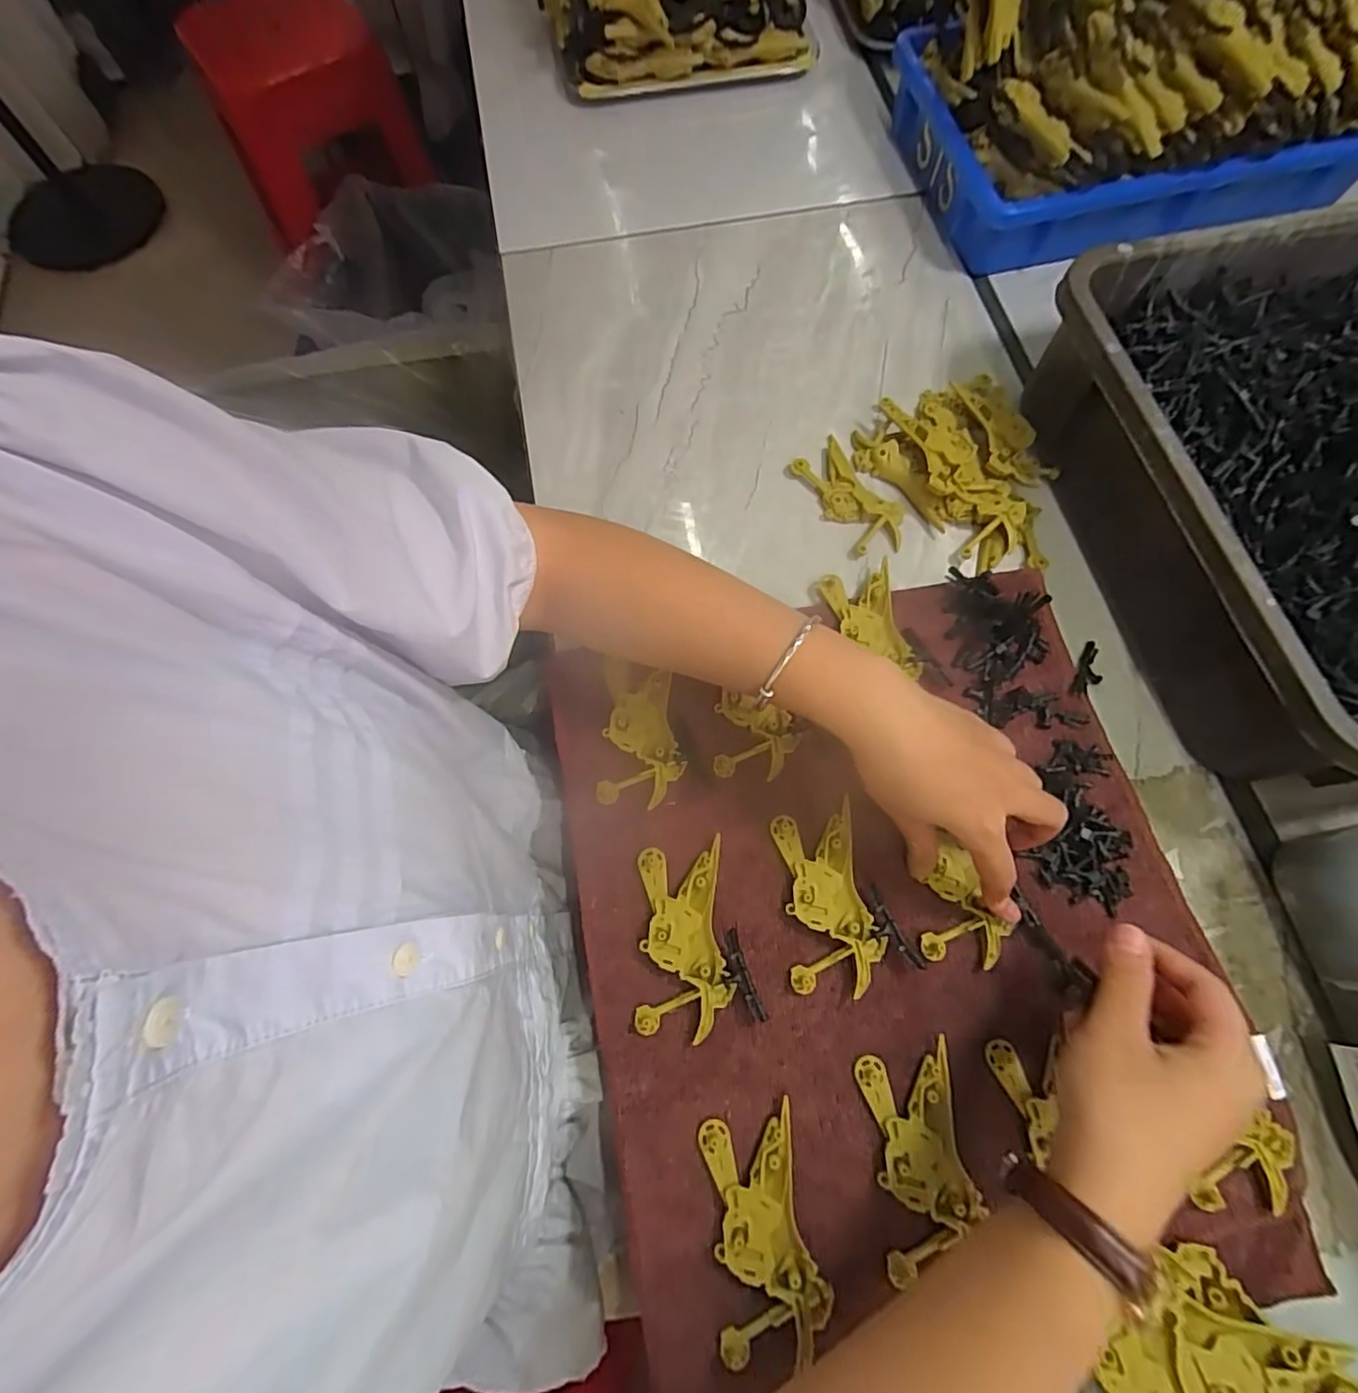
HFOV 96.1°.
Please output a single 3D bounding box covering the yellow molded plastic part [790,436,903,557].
[{"bbox_3d":[0.127,-0.149,0.450,0.045,0.010,0.098,-30,73,-9],"label":"yellow molded plastic part"}]

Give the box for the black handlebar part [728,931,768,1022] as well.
[{"bbox_3d":[0.035,0.156,0.339,0.013,0.004,0.049,-18,71,-5],"label":"black handlebar part"}]

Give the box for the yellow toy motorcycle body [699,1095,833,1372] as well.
[{"bbox_3d":[0.041,0.262,0.299,0.050,0.014,0.095,-7,71,-1],"label":"yellow toy motorcycle body"}]

